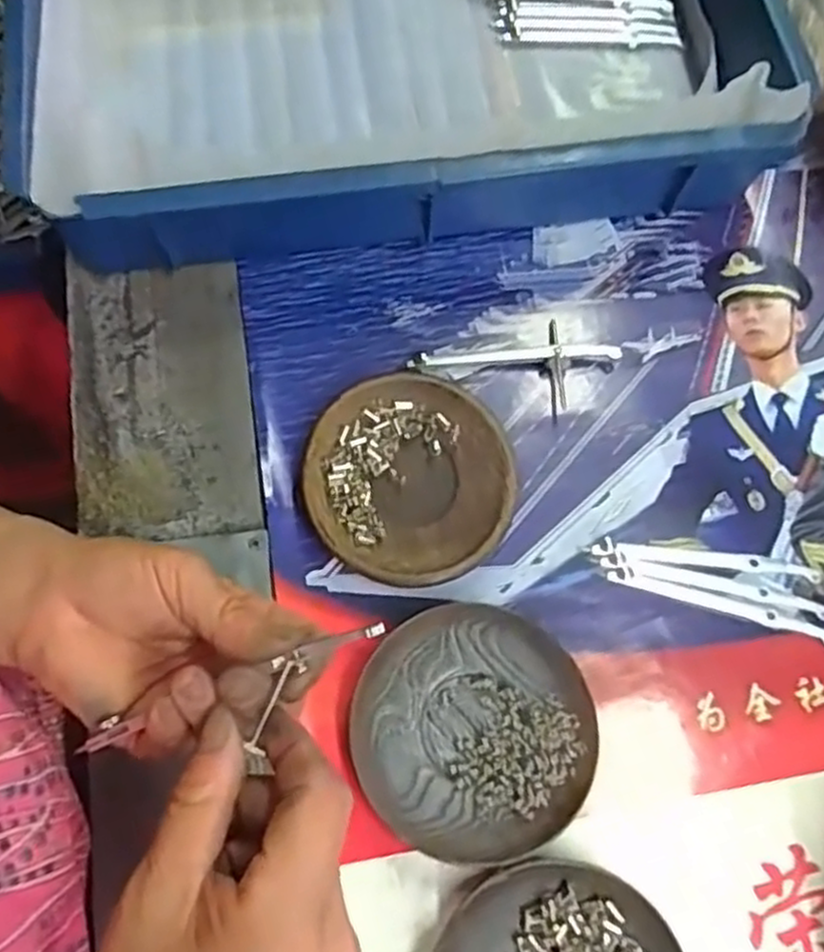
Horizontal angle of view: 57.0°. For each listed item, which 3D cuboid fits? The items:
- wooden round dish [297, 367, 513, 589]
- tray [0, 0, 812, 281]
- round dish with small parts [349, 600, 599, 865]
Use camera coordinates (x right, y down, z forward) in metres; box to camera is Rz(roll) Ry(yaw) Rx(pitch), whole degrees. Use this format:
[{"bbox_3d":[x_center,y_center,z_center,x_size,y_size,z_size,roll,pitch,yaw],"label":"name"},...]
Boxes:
[{"bbox_3d":[-0.001,0.001,0.410,0.106,0.018,0.112,0,73,-1],"label":"wooden round dish"},{"bbox_3d":[-0.007,-0.273,0.462,0.427,0.080,0.278,-7,73,-3],"label":"tray"},{"bbox_3d":[0.030,0.124,0.375,0.114,0.013,0.115,0,73,-1],"label":"round dish with small parts"}]

